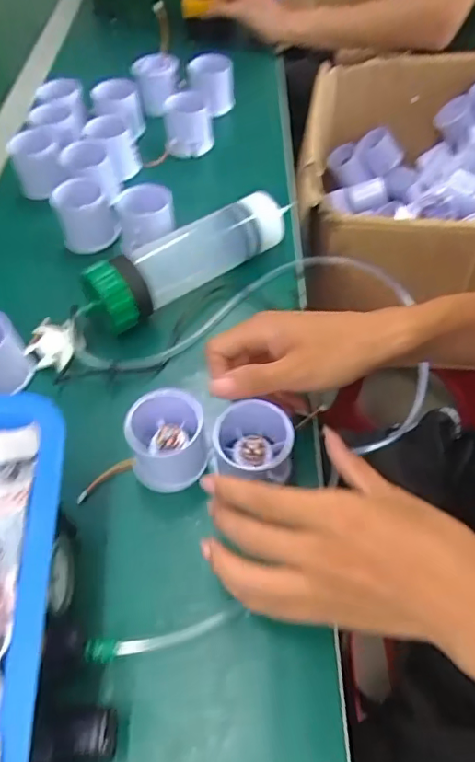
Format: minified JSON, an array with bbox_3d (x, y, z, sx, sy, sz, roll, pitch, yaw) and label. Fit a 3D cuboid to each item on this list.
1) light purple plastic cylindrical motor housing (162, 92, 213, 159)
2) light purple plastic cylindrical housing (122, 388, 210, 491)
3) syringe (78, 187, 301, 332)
[{"bbox_3d":[-0.061,-0.311,0.620,0.056,0.058,0.048,-12,54,-6],"label":"light purple plastic cylindrical motor housing"},{"bbox_3d":[-0.051,0.039,0.370,0.056,0.052,0.061,-2,54,2],"label":"light purple plastic cylindrical housing"},{"bbox_3d":[-0.040,-0.118,0.471,0.219,0.056,0.049,-38,60,-22],"label":"syringe"}]

